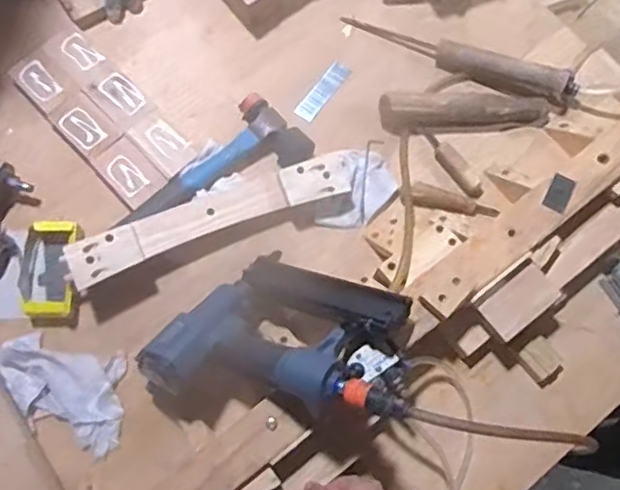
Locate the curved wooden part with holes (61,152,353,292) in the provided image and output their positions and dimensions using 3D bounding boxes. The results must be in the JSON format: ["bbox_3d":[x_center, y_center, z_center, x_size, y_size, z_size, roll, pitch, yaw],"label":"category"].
[{"bbox_3d":[-0.125,-0.047,0.758,0.377,0.048,0.082,-21,75,-7],"label":"curved wooden part with holes"}]

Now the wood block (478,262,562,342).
[{"bbox_3d":[0.254,0.069,0.712,0.097,0.016,0.054,-37,77,-11],"label":"wood block"}]

